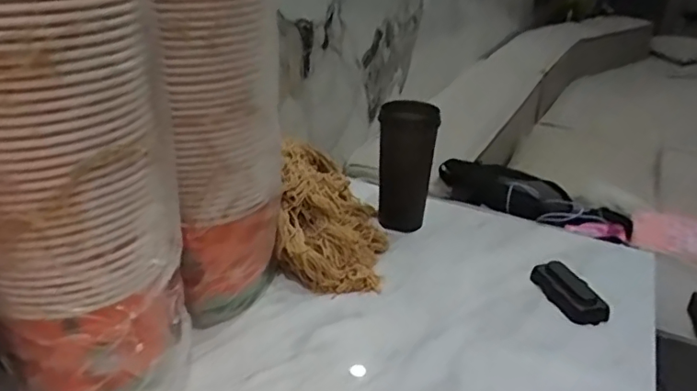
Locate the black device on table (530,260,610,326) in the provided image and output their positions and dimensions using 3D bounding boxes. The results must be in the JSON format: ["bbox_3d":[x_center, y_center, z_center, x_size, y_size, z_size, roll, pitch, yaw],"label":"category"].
[{"bbox_3d":[0.274,0.117,0.688,0.054,0.023,0.099,-6,28,-17],"label":"black device on table"}]

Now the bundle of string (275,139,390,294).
[{"bbox_3d":[-0.021,0.007,0.786,0.143,0.111,0.278,1,27,-2],"label":"bundle of string"}]

